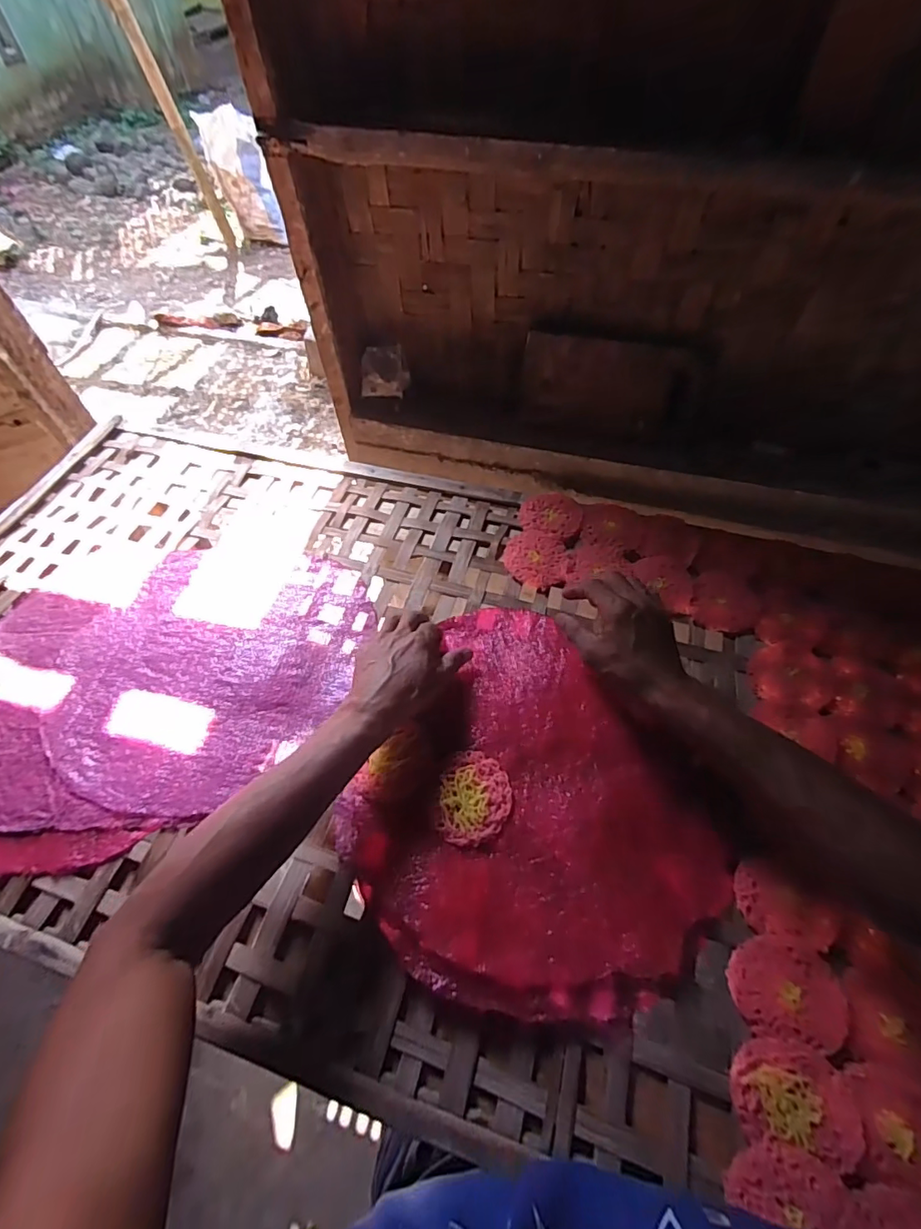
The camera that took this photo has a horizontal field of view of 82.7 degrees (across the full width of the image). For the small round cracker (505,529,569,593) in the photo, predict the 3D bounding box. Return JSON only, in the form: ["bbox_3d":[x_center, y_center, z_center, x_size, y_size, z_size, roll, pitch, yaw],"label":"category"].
[{"bbox_3d":[0.093,-0.069,0.646,0.075,0.014,0.080,-1,57,2],"label":"small round cracker"}]

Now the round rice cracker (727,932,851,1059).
[{"bbox_3d":[0.256,0.292,0.408,0.081,0.004,0.065,12,58,10],"label":"round rice cracker"}]

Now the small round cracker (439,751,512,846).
[{"bbox_3d":[0.014,0.168,0.482,0.063,0.010,0.079,1,57,3],"label":"small round cracker"}]

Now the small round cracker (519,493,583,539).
[{"bbox_3d":[0.118,-0.132,0.681,0.079,0.011,0.059,10,58,9],"label":"small round cracker"}]

